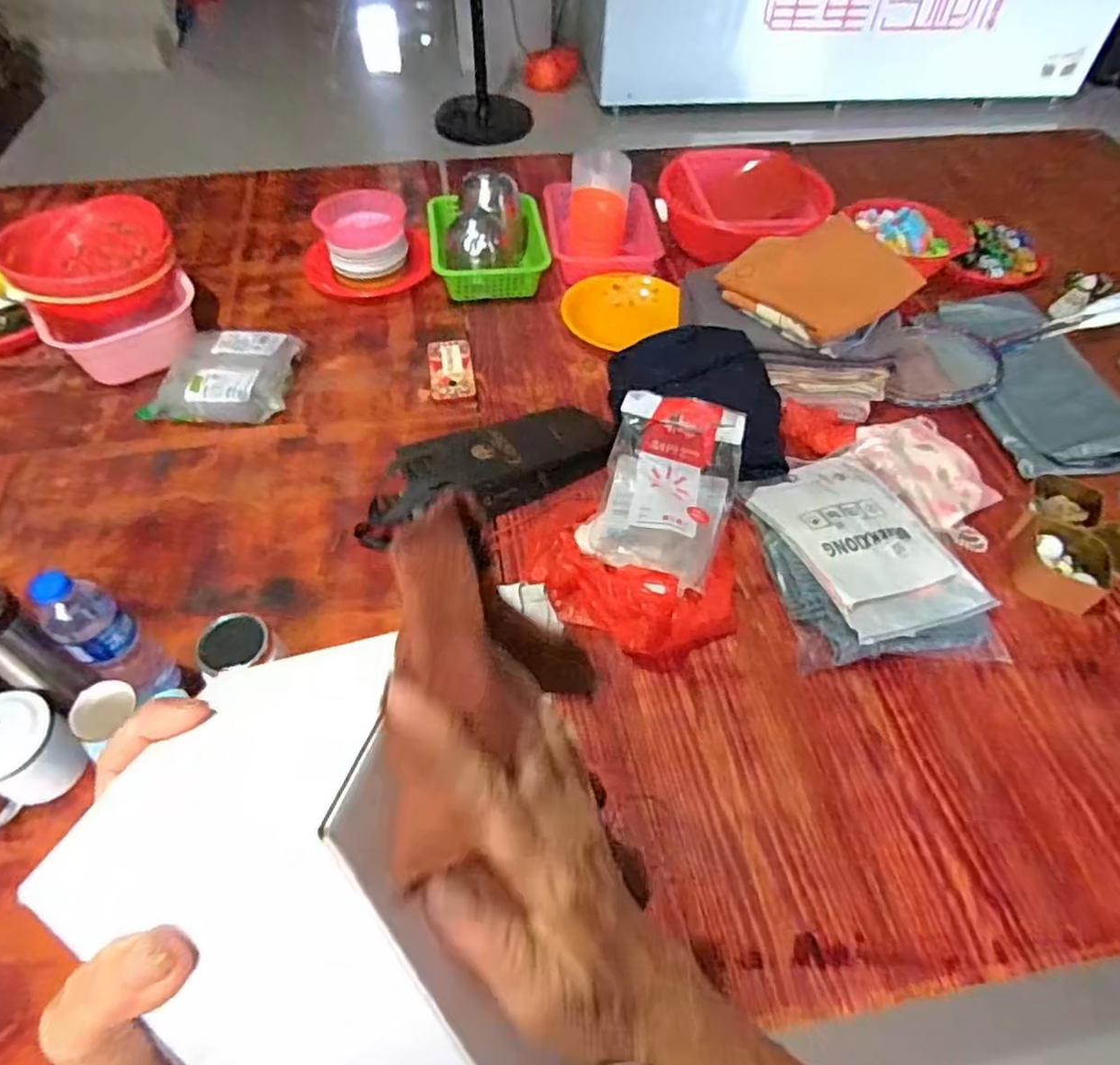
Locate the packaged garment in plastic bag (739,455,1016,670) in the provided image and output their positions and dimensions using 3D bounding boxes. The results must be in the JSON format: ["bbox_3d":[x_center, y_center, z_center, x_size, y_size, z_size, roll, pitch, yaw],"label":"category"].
[{"bbox_3d":[0.422,0.022,0.972,0.275,0.068,0.340,-5,53,-5],"label":"packaged garment in plastic bag"}]

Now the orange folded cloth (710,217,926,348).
[{"bbox_3d":[0.428,-0.429,1.130,0.269,0.100,0.209,-22,56,-17],"label":"orange folded cloth"}]

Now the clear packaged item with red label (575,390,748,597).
[{"bbox_3d":[0.145,-0.063,0.964,0.189,0.144,0.228,16,54,10],"label":"clear packaged item with red label"}]

